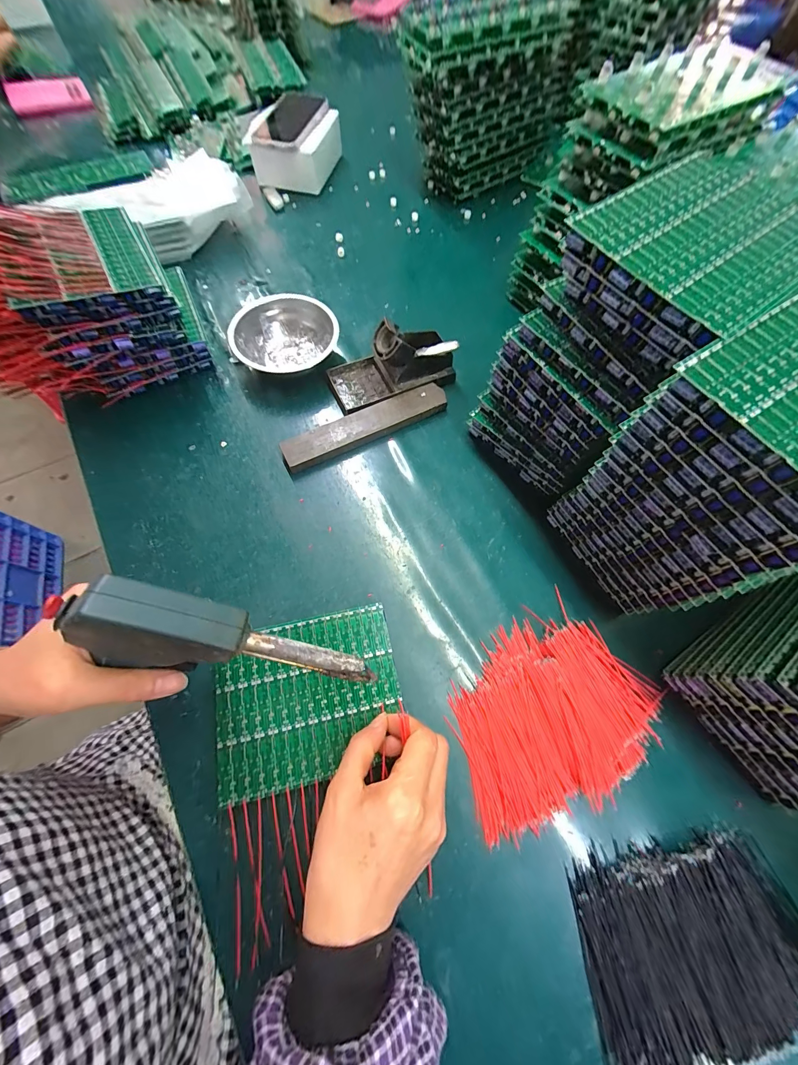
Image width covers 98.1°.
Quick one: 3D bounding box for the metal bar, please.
[{"bbox_3d":[-0.038,-0.127,0.402,0.200,0.023,0.035,-26,71,-11],"label":"metal bar"}]

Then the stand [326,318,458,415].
[{"bbox_3d":[-0.010,-0.206,0.414,0.147,0.065,0.073,-24,71,-10],"label":"stand"}]

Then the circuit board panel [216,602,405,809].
[{"bbox_3d":[-0.075,0.136,0.292,0.148,0.004,0.123,-11,68,-8],"label":"circuit board panel"}]

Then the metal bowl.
[{"bbox_3d":[-0.142,-0.243,0.440,0.124,0.043,0.124,0,68,-1],"label":"metal bowl"}]

